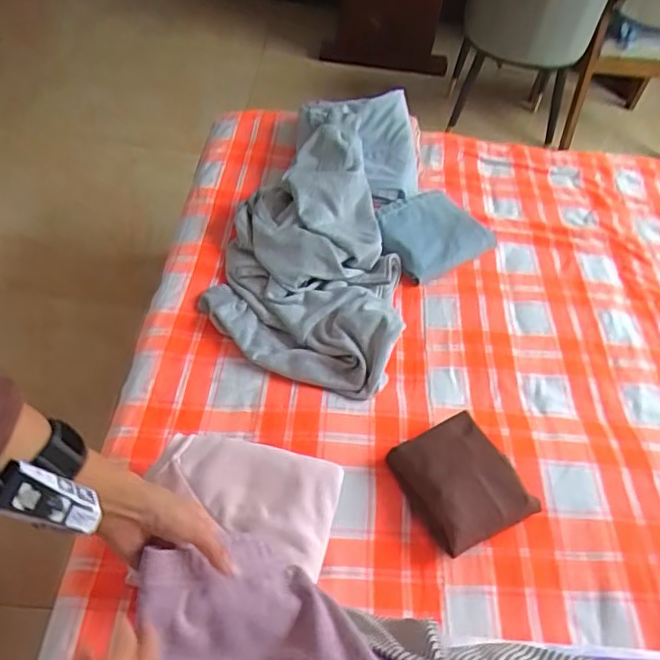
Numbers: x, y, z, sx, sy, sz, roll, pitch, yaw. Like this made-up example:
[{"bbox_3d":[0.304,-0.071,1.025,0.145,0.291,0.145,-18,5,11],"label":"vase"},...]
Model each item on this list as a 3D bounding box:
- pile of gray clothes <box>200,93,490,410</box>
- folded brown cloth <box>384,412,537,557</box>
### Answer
[{"bbox_3d":[0.054,-0.209,1.184,0.452,0.125,0.722,33,61,15],"label":"pile of gray clothes"},{"bbox_3d":[0.181,0.209,0.850,0.149,0.060,0.170,-22,54,-24],"label":"folded brown cloth"}]

